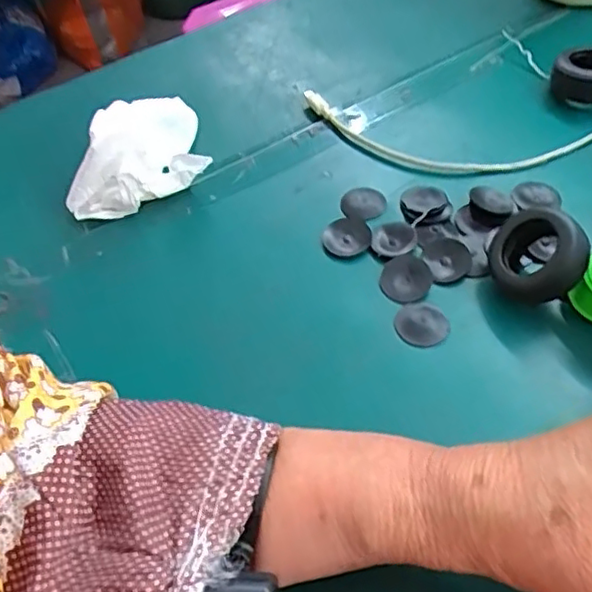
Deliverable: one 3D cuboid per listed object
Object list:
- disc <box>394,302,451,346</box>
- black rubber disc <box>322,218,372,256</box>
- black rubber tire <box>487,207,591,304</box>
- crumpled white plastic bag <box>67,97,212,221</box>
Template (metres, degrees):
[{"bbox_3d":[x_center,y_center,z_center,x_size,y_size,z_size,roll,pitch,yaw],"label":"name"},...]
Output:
[{"bbox_3d":[0.068,0.014,0.339,0.028,0.004,0.025,5,55,9],"label":"disc"},{"bbox_3d":[0.031,-0.036,0.374,0.027,0.005,0.030,4,55,8],"label":"black rubber disc"},{"bbox_3d":[0.129,-0.021,0.334,0.049,0.025,0.045,-45,47,28],"label":"black rubber tire"},{"bbox_3d":[-0.106,-0.099,0.401,0.092,0.055,0.081,-18,54,-7],"label":"crumpled white plastic bag"}]

